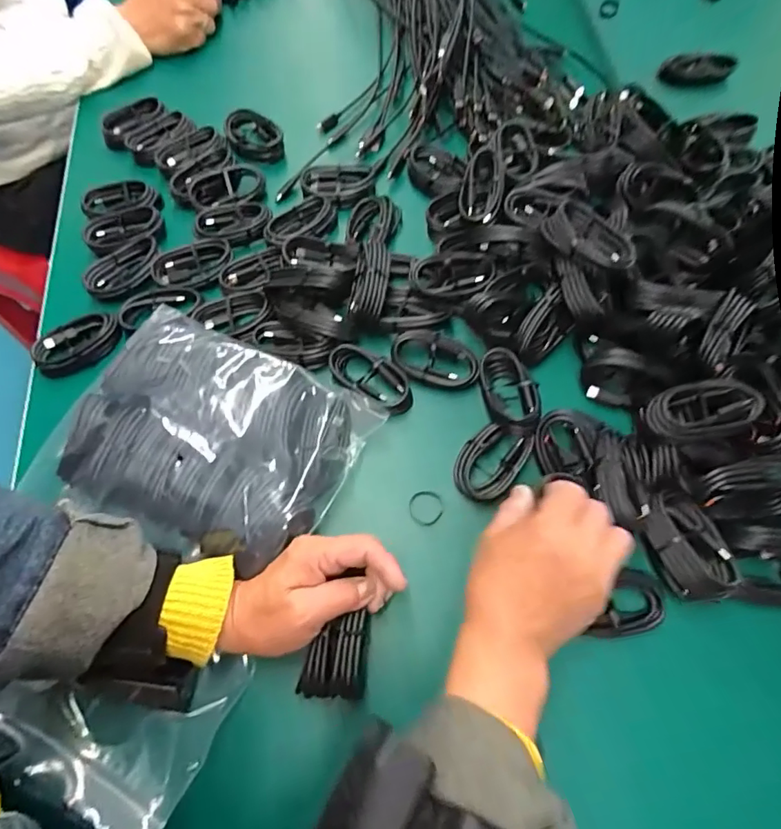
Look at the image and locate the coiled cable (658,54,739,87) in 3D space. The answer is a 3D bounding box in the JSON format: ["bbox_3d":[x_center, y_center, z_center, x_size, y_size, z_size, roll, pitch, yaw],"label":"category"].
[{"bbox_3d":[0.340,-0.384,0.561,0.074,0.032,0.018,3,67,3],"label":"coiled cable"}]

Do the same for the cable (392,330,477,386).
[{"bbox_3d":[0.038,-0.048,0.421,0.072,0.016,0.042,20,69,10],"label":"cable"}]

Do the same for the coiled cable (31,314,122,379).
[{"bbox_3d":[-0.275,-0.061,0.445,0.075,0.022,0.034,-33,70,-11],"label":"coiled cable"}]

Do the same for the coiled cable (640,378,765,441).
[{"bbox_3d":[0.219,-0.001,0.357,0.074,0.025,0.040,-17,68,-5],"label":"coiled cable"}]

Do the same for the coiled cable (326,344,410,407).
[{"bbox_3d":[-0.019,-0.032,0.420,0.071,0.019,0.035,26,70,12],"label":"coiled cable"}]

